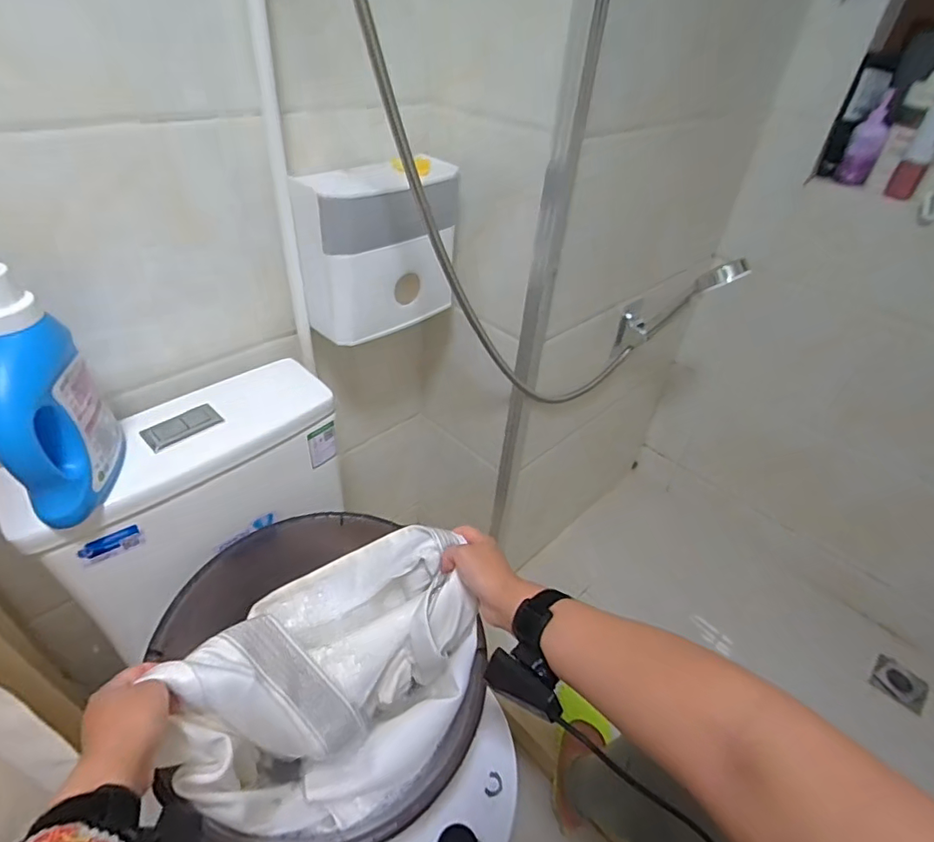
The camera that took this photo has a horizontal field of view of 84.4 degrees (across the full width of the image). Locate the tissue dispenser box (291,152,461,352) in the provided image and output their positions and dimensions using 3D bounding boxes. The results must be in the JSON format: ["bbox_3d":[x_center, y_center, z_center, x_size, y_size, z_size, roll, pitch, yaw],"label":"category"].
[{"bbox_3d":[-0.116,-0.244,0.749,0.223,0.210,0.100,-24,47,-32],"label":"tissue dispenser box"}]

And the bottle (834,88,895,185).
[{"bbox_3d":[0.850,-0.597,1.094,0.062,0.163,0.041,27,43,25],"label":"bottle"}]

